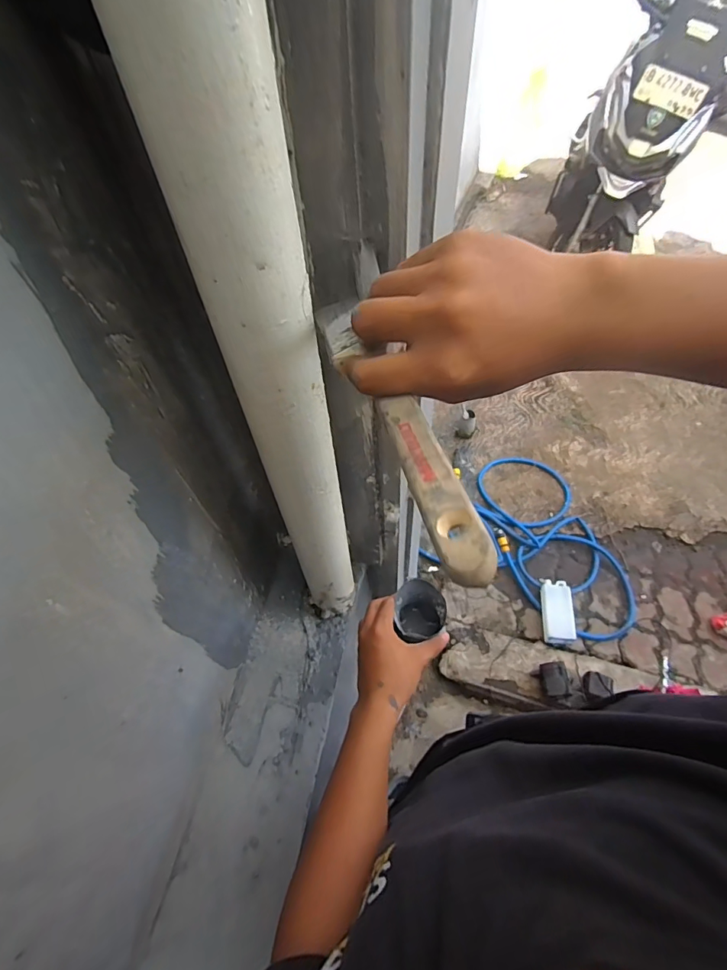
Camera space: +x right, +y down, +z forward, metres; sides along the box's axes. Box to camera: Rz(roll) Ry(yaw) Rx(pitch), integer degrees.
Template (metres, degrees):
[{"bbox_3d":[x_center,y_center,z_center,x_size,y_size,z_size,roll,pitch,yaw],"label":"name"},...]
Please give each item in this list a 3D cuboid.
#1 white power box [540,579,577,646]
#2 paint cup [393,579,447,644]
[{"bbox_3d":[0.677,0.438,1.560,0.103,0.040,0.226,7,56,8],"label":"white power box"},{"bbox_3d":[0.076,0.180,0.608,0.064,0.076,0.075,-1,55,3],"label":"paint cup"}]

